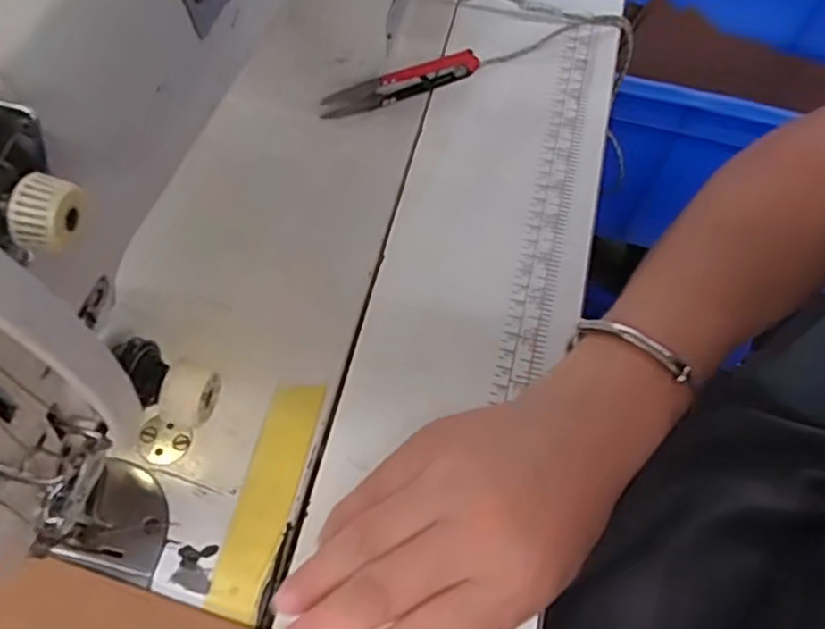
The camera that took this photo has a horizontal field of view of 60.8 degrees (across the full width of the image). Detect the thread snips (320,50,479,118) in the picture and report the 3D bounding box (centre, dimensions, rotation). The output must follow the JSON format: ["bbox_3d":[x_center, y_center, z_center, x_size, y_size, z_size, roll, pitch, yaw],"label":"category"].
[{"bbox_3d":[-0.007,-0.143,0.436,0.101,0.024,0.011,-22,62,-13],"label":"thread snips"}]

